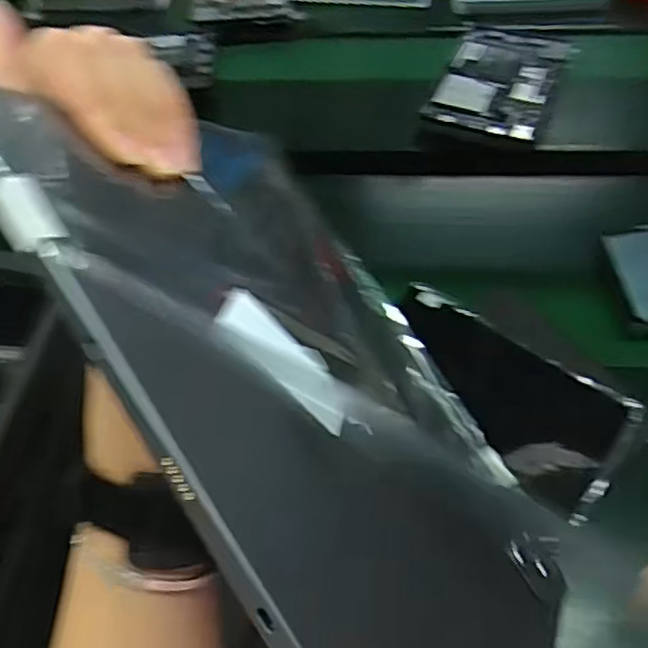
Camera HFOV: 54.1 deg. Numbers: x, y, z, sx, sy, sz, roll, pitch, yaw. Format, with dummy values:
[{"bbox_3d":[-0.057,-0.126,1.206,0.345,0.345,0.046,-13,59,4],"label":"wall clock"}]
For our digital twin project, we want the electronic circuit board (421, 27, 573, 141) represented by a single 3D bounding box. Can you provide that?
[{"bbox_3d":[0.278,-0.383,0.999,0.177,0.028,0.293,18,57,14],"label":"electronic circuit board"}]

